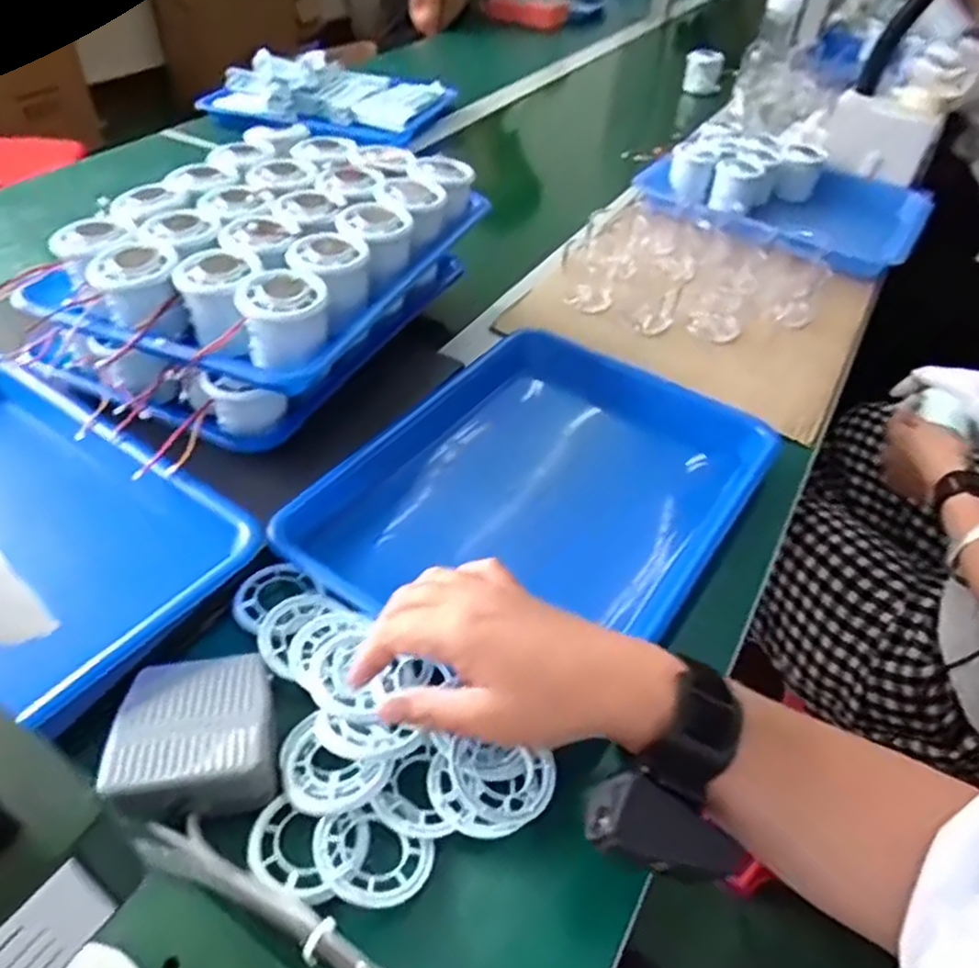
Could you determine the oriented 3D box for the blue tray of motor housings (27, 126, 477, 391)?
[{"bbox_3d":[-0.172,-0.186,0.590,0.221,0.095,0.317,21,45,13],"label":"blue tray of motor housings"}]

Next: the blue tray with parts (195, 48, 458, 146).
[{"bbox_3d":[-0.245,-0.579,1.084,0.323,0.063,0.205,17,44,10],"label":"blue tray with parts"}]

